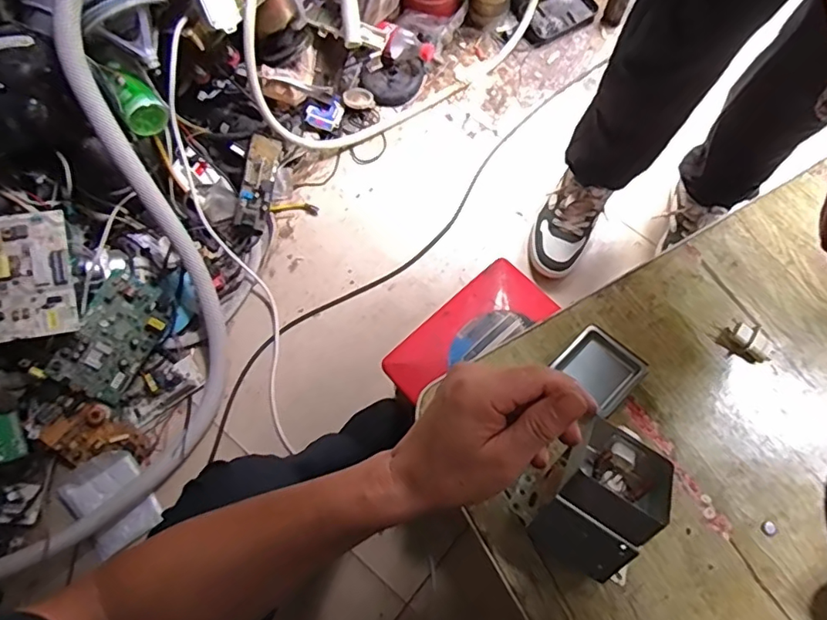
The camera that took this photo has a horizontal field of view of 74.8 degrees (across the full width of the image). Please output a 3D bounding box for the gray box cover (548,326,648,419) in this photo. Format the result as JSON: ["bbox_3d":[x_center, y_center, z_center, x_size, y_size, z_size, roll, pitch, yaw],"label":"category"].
[{"bbox_3d":[0.178,0.056,0.516,0.065,0.013,0.068,-45,67,-7],"label":"gray box cover"}]

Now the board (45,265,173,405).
[{"bbox_3d":[-0.514,0.047,0.937,0.125,0.018,0.207,37,73,-32],"label":"board"}]

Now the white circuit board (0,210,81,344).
[{"bbox_3d":[-0.616,-0.052,0.841,0.150,0.016,0.193,-8,88,-15],"label":"white circuit board"}]

